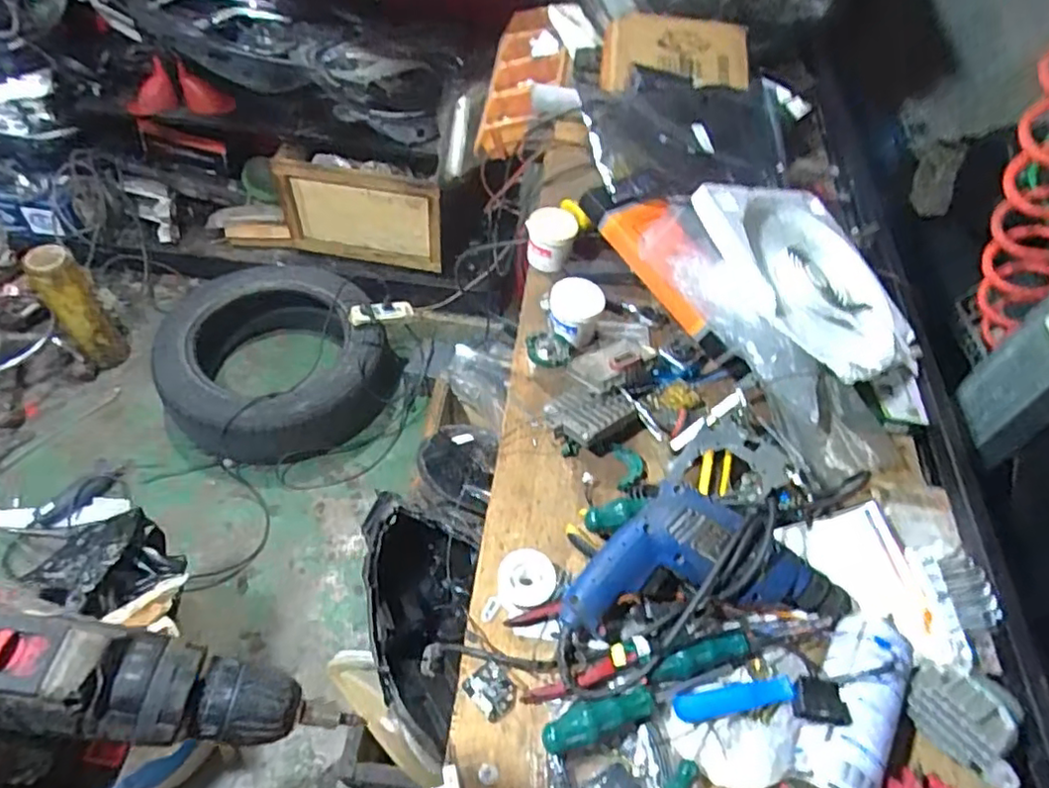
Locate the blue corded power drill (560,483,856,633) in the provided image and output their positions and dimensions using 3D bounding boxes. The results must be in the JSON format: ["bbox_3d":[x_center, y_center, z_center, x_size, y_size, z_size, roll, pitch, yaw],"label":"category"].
[{"bbox_3d":[0.166,0.151,0.597,0.261,0.056,0.110,0,53,-6],"label":"blue corded power drill"}]

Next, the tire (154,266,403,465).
[{"bbox_3d":[-0.702,-0.110,1.751,0.559,0.226,0.646,-32,62,-26],"label":"tire"}]

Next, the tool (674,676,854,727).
[{"bbox_3d":[0.198,0.261,0.544,0.135,0.026,0.038,-12,50,19],"label":"tool"}]

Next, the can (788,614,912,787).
[{"bbox_3d":[0.286,0.275,0.551,0.066,0.062,0.159,30,56,16],"label":"can"}]

